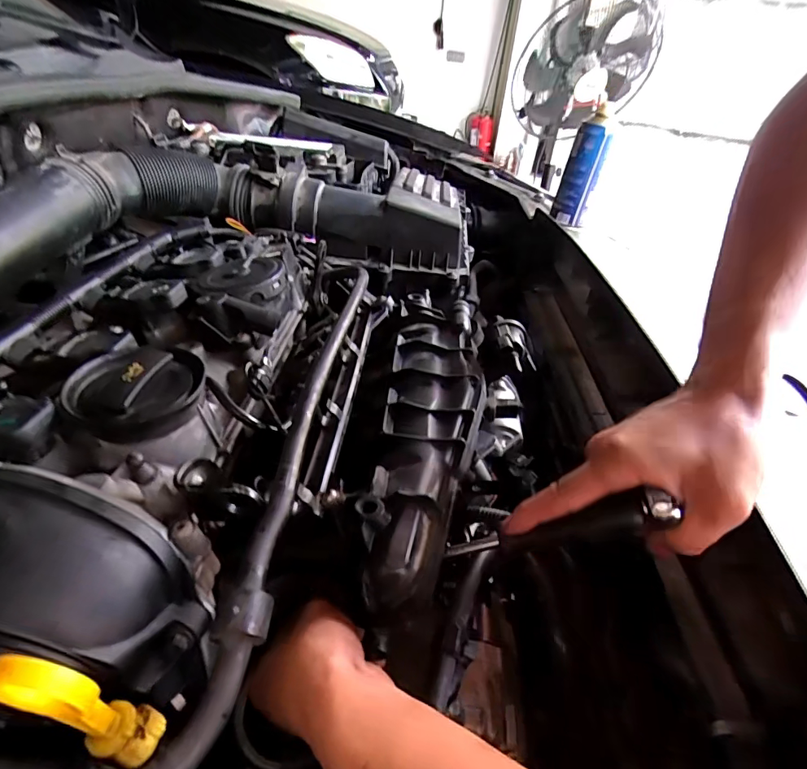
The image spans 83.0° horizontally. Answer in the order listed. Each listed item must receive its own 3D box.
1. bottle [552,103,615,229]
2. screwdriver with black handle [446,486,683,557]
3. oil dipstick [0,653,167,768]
[{"bbox_3d":[0.297,-0.358,0.758,0.059,0.169,0.052,15,38,12],"label":"bottle"},{"bbox_3d":[0.090,0.090,0.282,0.139,0.017,0.015,-21,29,24],"label":"screwdriver with black handle"},{"bbox_3d":[-0.133,0.134,0.191,0.038,0.083,0.025,11,37,8],"label":"oil dipstick"}]

